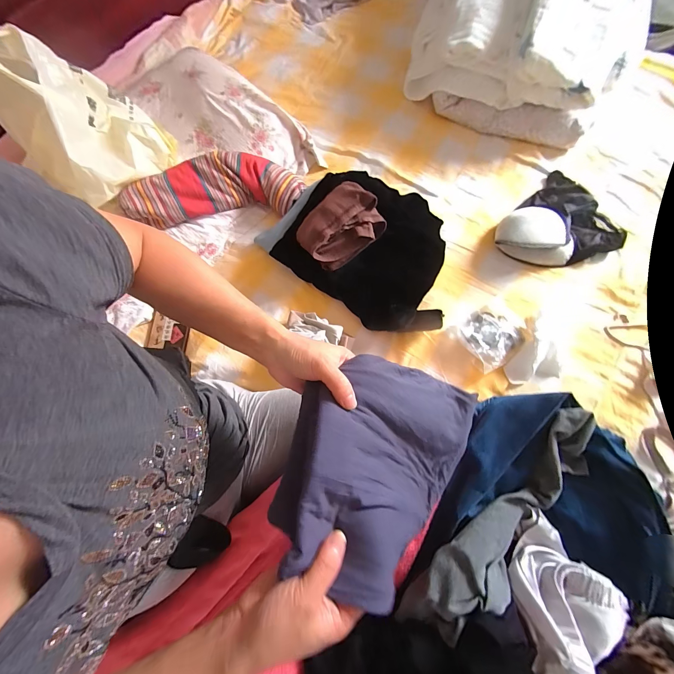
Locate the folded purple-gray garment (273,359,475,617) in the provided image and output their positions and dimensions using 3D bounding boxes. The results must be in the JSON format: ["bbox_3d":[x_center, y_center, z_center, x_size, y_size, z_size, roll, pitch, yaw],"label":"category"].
[{"bbox_3d":[0.053,0.144,0.327,0.217,0.063,0.234,23,65,-22],"label":"folded purple-gray garment"}]

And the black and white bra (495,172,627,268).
[{"bbox_3d":[0.475,-0.230,0.616,0.242,0.062,0.202,-39,76,-10],"label":"black and white bra"}]

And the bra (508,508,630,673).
[{"bbox_3d":[0.291,0.353,0.399,0.152,0.087,0.125,-36,76,-9],"label":"bra"}]

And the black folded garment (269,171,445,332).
[{"bbox_3d":[0.083,-0.180,0.579,0.359,0.100,0.267,36,77,11],"label":"black folded garment"}]

